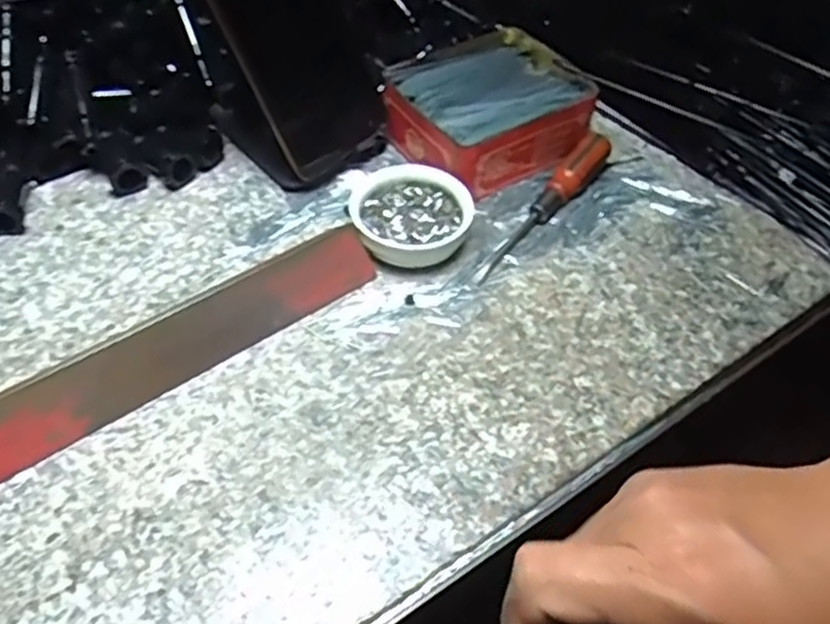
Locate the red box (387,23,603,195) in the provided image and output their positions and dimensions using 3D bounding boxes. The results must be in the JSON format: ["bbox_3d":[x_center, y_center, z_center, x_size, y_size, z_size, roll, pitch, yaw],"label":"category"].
[{"bbox_3d":[0.049,-0.140,0.506,0.123,0.044,0.106,-27,57,-22],"label":"red box"}]

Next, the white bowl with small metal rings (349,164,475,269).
[{"bbox_3d":[-0.002,-0.060,0.454,0.072,0.025,0.066,1,51,-1],"label":"white bowl with small metal rings"}]

